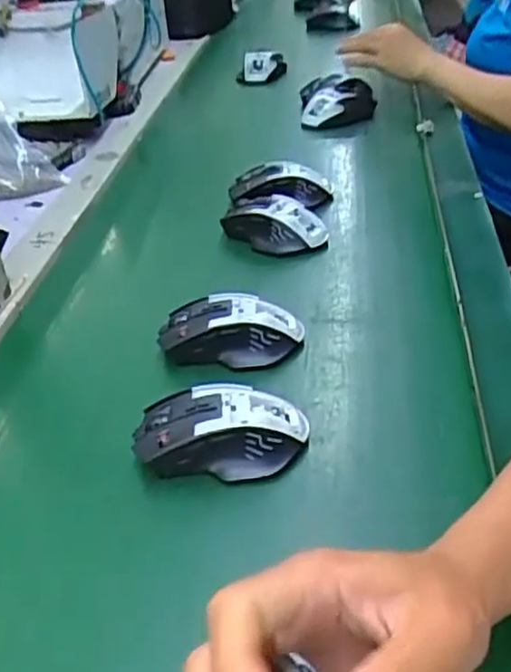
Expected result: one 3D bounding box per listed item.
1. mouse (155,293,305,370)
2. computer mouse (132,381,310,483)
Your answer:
[{"bbox_3d":[-0.021,-0.003,0.573,0.116,0.035,0.065,-1,36,6],"label":"mouse"},{"bbox_3d":[-0.024,0.062,0.476,0.113,0.040,0.064,-7,36,-2],"label":"computer mouse"}]

